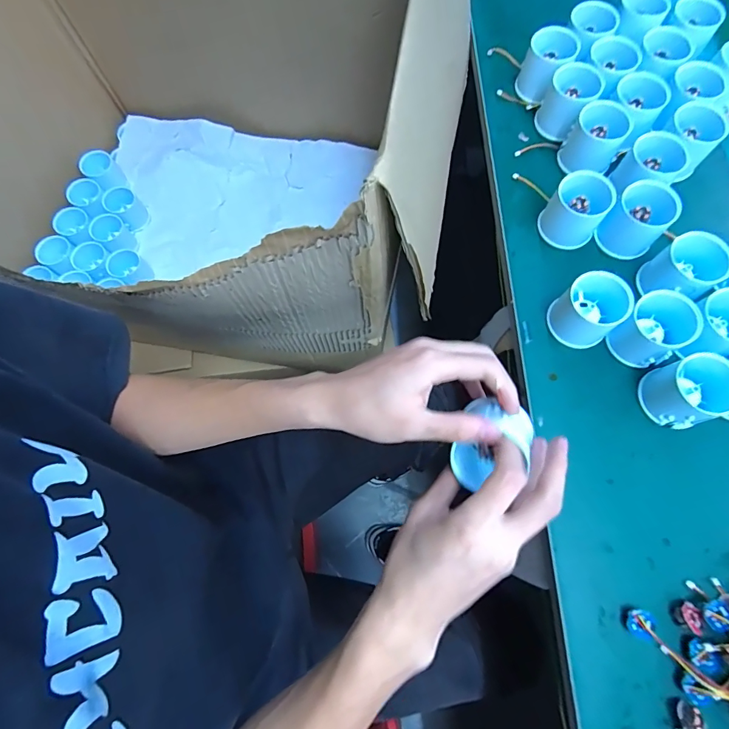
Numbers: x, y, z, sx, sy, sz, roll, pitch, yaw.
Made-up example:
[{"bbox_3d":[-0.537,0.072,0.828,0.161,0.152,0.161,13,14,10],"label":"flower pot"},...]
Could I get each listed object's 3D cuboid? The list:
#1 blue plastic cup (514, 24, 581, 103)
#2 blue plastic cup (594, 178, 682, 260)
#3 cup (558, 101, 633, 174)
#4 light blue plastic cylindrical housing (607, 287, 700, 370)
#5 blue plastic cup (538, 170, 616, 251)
[{"bbox_3d":[0.204,-0.334,0.471,0.050,0.052,0.056,23,76,8],"label":"blue plastic cup"},{"bbox_3d":[0.267,-0.140,0.410,0.050,0.056,0.053,0,74,2],"label":"blue plastic cup"},{"bbox_3d":[0.239,-0.233,0.437,0.051,0.053,0.051,0,74,2],"label":"cup"},{"bbox_3d":[0.259,-0.032,0.372,0.058,0.056,0.052,-36,76,-9],"label":"light blue plastic cylindrical housing"},{"bbox_3d":[0.209,-0.150,0.412,0.053,0.058,0.048,38,78,12],"label":"blue plastic cup"}]

